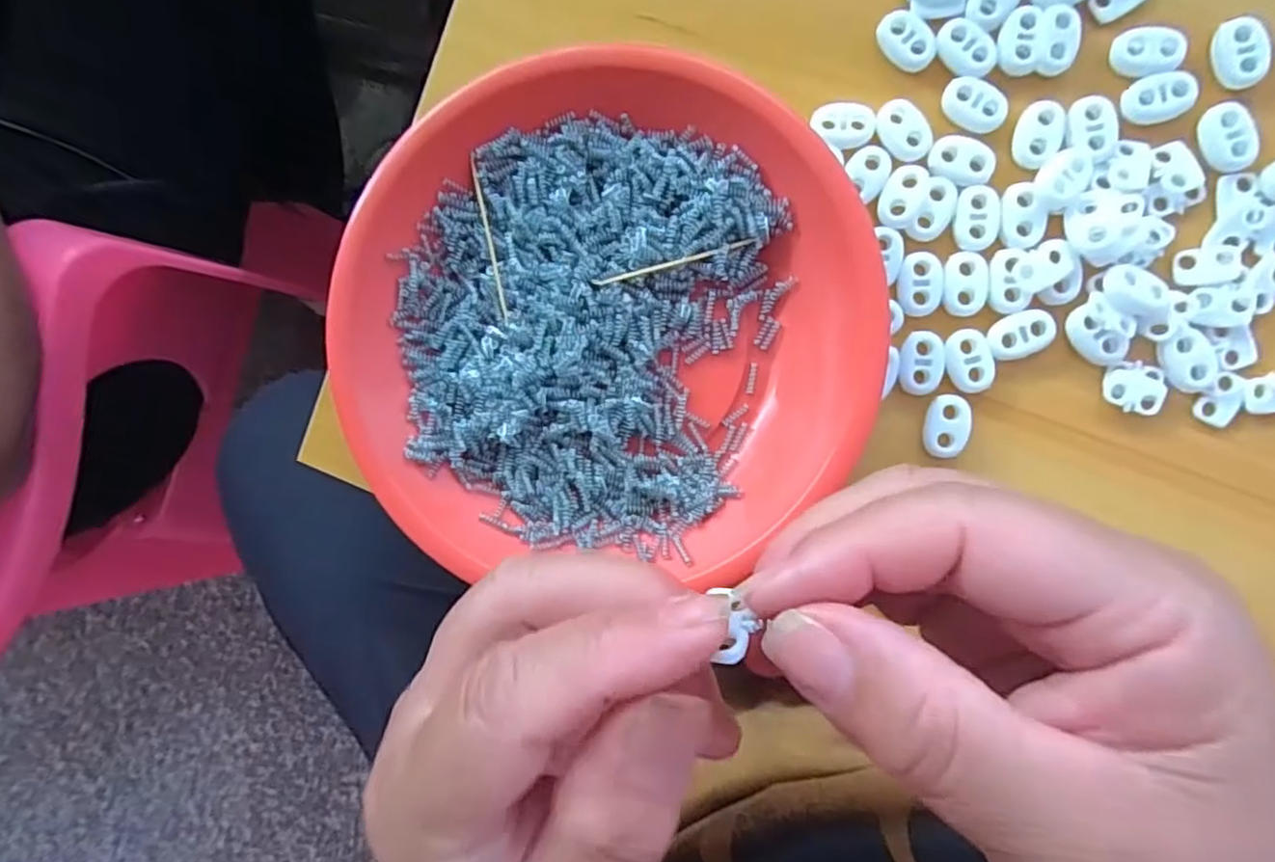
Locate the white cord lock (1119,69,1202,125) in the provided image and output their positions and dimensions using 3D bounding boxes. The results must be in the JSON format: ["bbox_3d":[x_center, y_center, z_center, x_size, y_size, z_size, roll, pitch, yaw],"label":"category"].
[{"bbox_3d":[0.176,-0.112,0.223,0.023,0.004,0.015,-10,91,6],"label":"white cord lock"}]

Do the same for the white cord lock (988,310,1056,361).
[{"bbox_3d":[0.134,-0.034,0.231,0.023,0.004,0.014,-22,90,7],"label":"white cord lock"}]

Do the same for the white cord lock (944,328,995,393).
[{"bbox_3d":[0.118,-0.025,0.234,0.015,0.004,0.022,-11,91,6],"label":"white cord lock"}]

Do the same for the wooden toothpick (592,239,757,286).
[{"bbox_3d":[0.013,-0.061,0.240,0.059,0.004,0.004,-14,90,7],"label":"wooden toothpick"}]

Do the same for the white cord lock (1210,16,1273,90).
[{"bbox_3d":[0.200,-0.126,0.220,0.014,0.004,0.022,-5,92,6],"label":"white cord lock"}]

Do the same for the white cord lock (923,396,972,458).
[{"bbox_3d":[0.111,-0.002,0.237,0.015,0.004,0.022,5,93,6],"label":"white cord lock"}]

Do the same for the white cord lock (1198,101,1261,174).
[{"bbox_3d":[0.197,-0.098,0.222,0.014,0.005,0.022,-20,90,7],"label":"white cord lock"}]

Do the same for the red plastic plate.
[{"bbox_3d":[-0.013,-0.041,0.240,0.186,0.023,0.178,4,92,6],"label":"red plastic plate"}]

